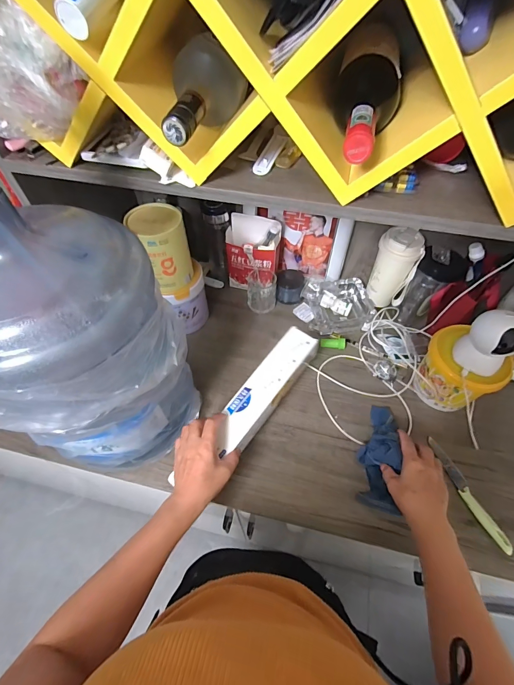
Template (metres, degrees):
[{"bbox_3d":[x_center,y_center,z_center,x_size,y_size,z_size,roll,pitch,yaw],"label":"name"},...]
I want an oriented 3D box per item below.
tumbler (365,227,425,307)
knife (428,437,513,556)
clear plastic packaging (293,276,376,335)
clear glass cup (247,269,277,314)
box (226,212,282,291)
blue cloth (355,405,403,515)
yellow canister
[{"bbox_3d":[0.303,-0.165,0.720,0.090,0.160,0.074,20,57,13],"label":"tumbler"},{"bbox_3d":[0.363,0.254,0.555,0.024,0.015,0.190,-15,56,-11],"label":"knife"},{"bbox_3d":[0.185,-0.092,0.777,0.176,0.049,0.149,-4,55,-3],"label":"clear plastic packaging"},{"bbox_3d":[0.012,-0.126,0.781,0.068,0.079,0.065,0,55,0],"label":"clear glass cup"},{"bbox_3d":[-0.011,-0.205,0.769,0.123,0.173,0.063,11,55,8],"label":"box"},{"bbox_3d":[0.219,0.183,0.564,0.061,0.080,0.195,15,52,10],"label":"blue cloth"},{"bbox_3d":[-0.177,-0.176,0.605,0.095,0.131,0.095,-15,56,-10],"label":"yellow canister"}]

